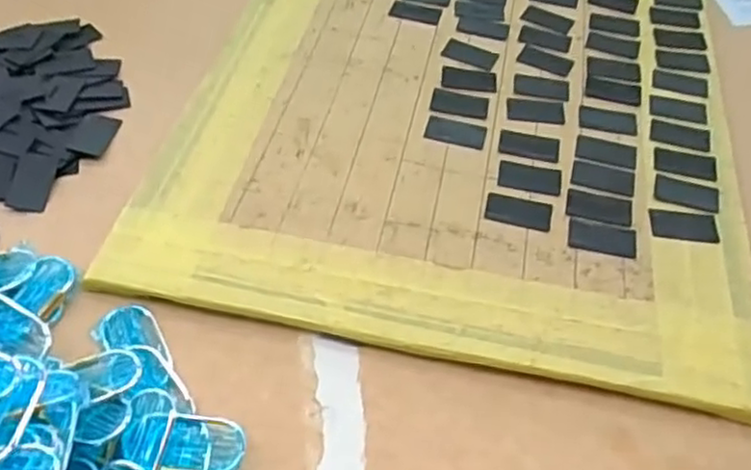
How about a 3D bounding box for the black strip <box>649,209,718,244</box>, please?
[{"bbox_3d":[0.202,-0.007,0.456,0.043,0.004,0.025,8,52,1],"label":"black strip"}]

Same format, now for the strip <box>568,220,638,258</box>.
[{"bbox_3d":[0.146,0.002,0.448,0.042,0.004,0.026,11,53,3],"label":"strip"}]

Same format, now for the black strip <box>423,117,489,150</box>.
[{"bbox_3d":[0.058,-0.076,0.502,0.042,0.004,0.024,13,53,4],"label":"black strip"}]

